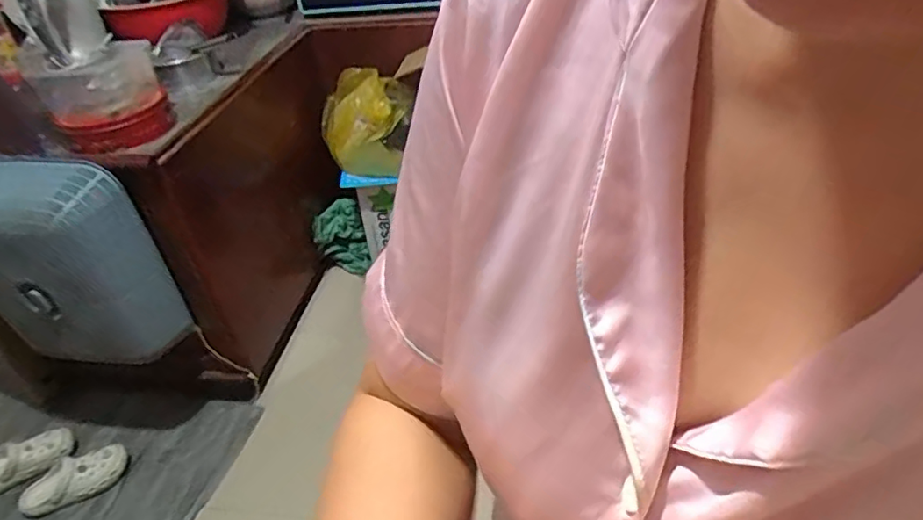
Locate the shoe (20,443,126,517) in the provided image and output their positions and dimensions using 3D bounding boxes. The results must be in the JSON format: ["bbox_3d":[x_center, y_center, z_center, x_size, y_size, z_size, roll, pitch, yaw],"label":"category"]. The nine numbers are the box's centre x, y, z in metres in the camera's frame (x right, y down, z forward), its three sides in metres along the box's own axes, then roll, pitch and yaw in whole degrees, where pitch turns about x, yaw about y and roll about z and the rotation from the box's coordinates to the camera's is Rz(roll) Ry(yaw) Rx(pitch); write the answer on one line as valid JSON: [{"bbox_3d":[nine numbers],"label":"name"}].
[{"bbox_3d":[-0.985,0.558,1.479,0.235,0.093,0.081,-22,39,-19],"label":"shoe"}]

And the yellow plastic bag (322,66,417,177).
[{"bbox_3d":[-0.292,-0.403,1.717,0.308,0.284,0.129,5,38,15],"label":"yellow plastic bag"}]

